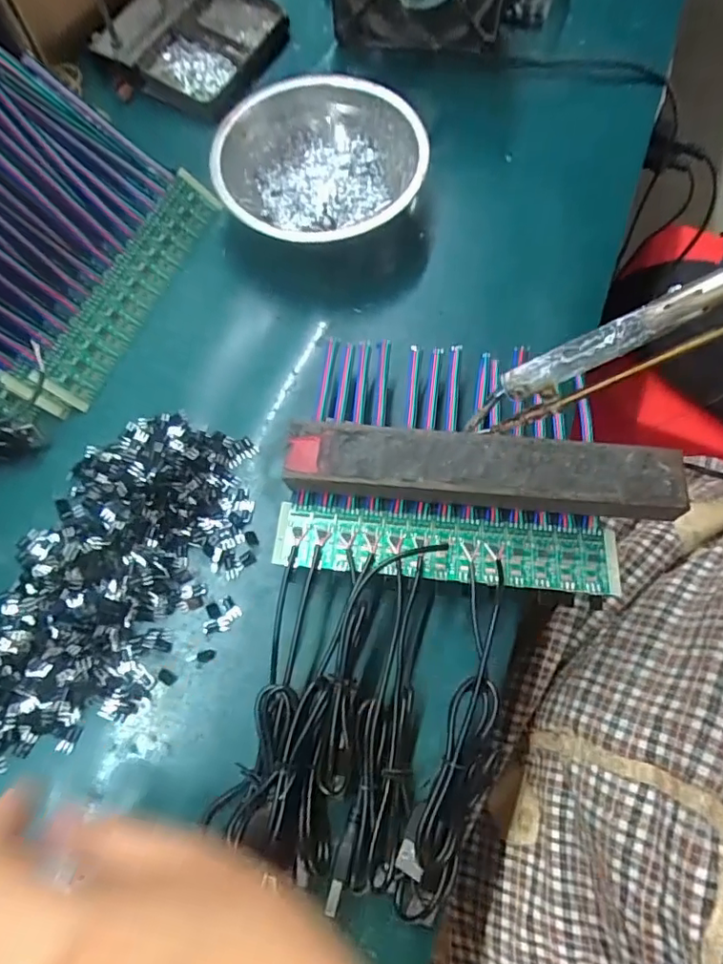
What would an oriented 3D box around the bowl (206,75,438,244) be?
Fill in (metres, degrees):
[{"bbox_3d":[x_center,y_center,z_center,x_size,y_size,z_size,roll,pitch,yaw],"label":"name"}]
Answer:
[{"bbox_3d":[-0.024,-0.187,0.349,0.125,0.040,0.120,-22,72,-8],"label":"bowl"}]

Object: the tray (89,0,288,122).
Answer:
[{"bbox_3d":[-0.119,-0.319,0.407,0.092,0.029,0.105,29,71,10],"label":"tray"}]

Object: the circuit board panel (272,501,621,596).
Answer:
[{"bbox_3d":[0.042,0.032,0.277,0.164,0.004,0.032,5,64,2],"label":"circuit board panel"}]

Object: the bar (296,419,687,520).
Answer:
[{"bbox_3d":[0.058,-0.004,0.279,0.185,0.023,0.035,5,71,1],"label":"bar"}]

